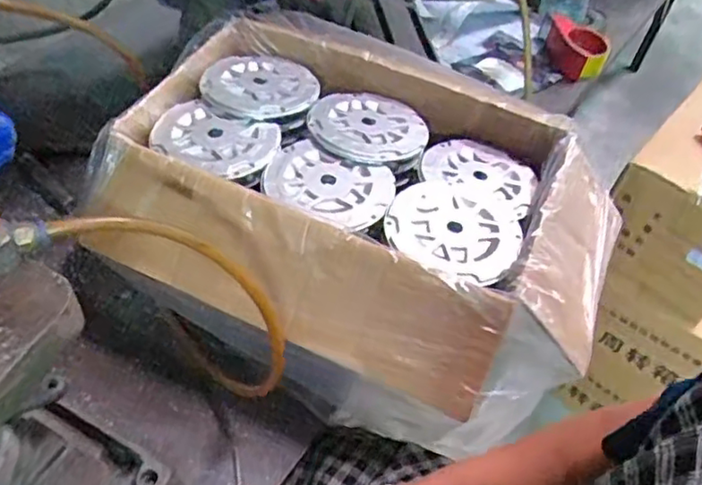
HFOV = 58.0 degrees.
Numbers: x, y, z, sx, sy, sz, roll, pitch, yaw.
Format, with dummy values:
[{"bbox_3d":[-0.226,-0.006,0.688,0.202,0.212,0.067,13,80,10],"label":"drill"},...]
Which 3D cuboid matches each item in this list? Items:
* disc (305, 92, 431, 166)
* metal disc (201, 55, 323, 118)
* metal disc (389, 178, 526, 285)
[{"bbox_3d":[0.021,-0.136,0.729,0.132,0.007,0.128,3,50,-3],"label":"disc"},{"bbox_3d":[-0.106,-0.190,0.755,0.126,0.011,0.124,3,50,-3],"label":"metal disc"},{"bbox_3d":[0.103,-0.016,0.632,0.130,0.011,0.129,3,50,-3],"label":"metal disc"}]

